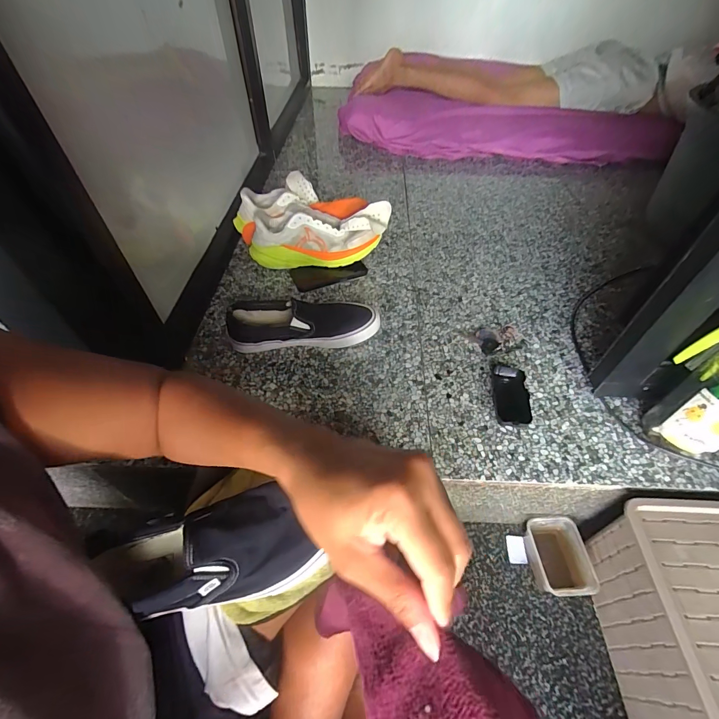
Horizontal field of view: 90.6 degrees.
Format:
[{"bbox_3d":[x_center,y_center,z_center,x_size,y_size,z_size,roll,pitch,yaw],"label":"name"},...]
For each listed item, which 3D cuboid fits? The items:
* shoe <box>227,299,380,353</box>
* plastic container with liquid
[{"bbox_3d":[-0.101,-0.070,0.652,0.266,0.074,0.097,-8,51,-7],"label":"shoe"},{"bbox_3d":[0.318,0.318,0.572,0.074,0.052,0.105,0,51,0],"label":"plastic container with liquid"}]

